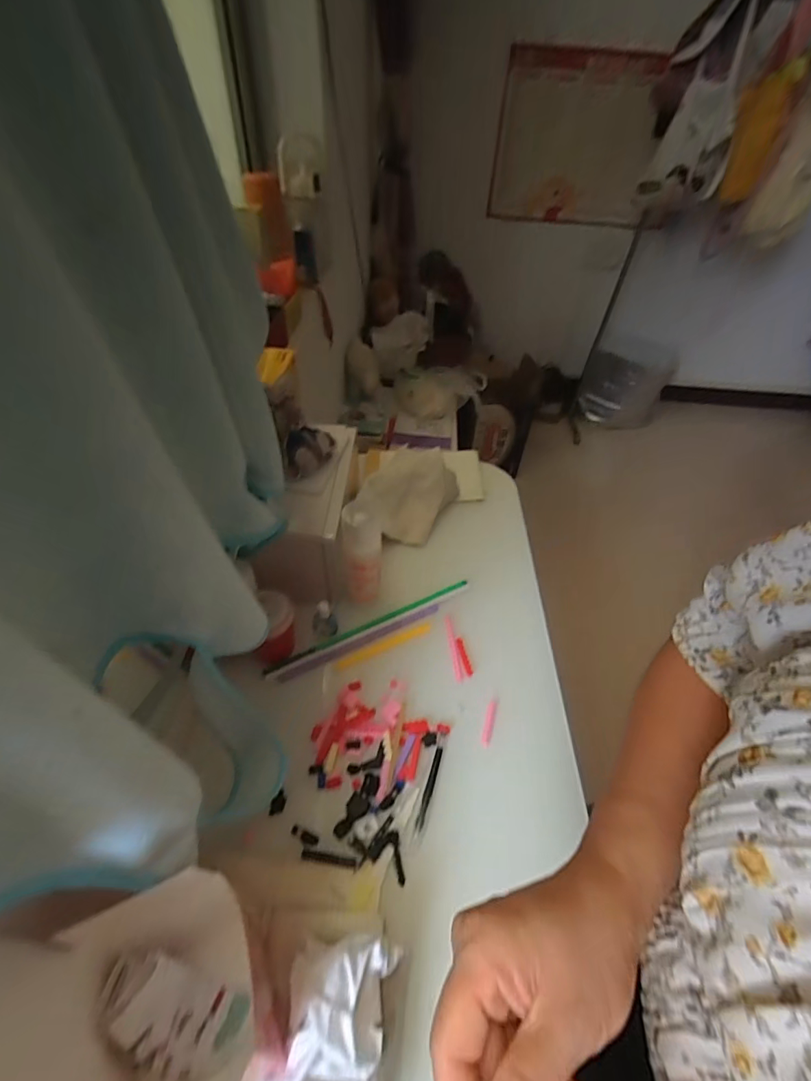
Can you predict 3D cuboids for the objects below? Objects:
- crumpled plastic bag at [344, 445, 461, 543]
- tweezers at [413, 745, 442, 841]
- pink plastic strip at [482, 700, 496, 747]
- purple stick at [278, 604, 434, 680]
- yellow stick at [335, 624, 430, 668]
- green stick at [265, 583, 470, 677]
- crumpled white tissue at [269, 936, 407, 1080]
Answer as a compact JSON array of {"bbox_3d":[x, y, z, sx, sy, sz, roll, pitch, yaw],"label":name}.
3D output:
[{"bbox_3d":[0.001,-0.068,0.700,0.106,0.066,0.181,25,49,20],"label":"crumpled plastic bag"},{"bbox_3d":[0.022,0.245,0.446,0.009,0.006,0.086,15,46,11],"label":"tweezers"},{"bbox_3d":[0.092,0.198,0.500,0.010,0.011,0.054,14,46,10],"label":"pink plastic strip"},{"bbox_3d":[-0.051,0.122,0.557,0.212,0.004,0.012,-20,50,-22],"label":"purple stick"},{"bbox_3d":[-0.024,0.127,0.551,0.124,0.005,0.012,-19,49,-21],"label":"yellow stick"},{"bbox_3d":[-0.040,0.104,0.574,0.276,0.008,0.011,-20,50,-22],"label":"green stick"},{"bbox_3d":[-0.045,0.329,0.311,0.078,0.052,0.089,9,45,5],"label":"crumpled white tissue"}]

